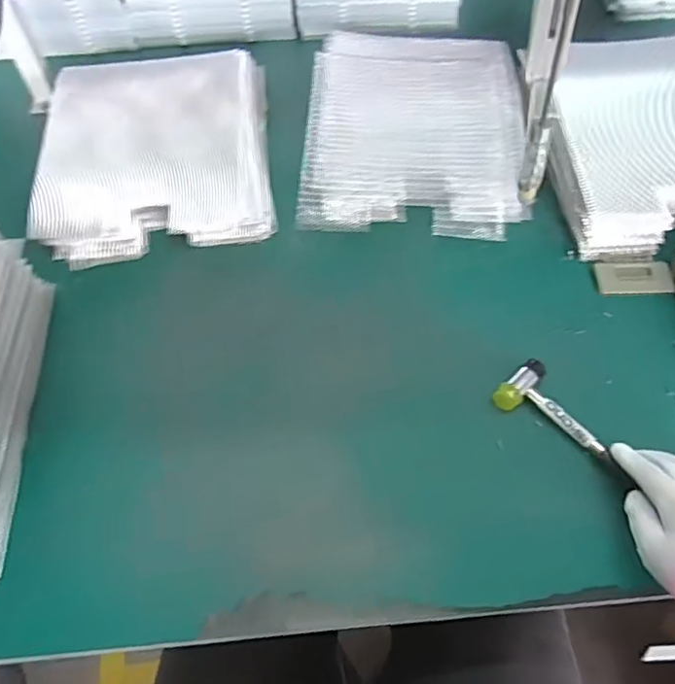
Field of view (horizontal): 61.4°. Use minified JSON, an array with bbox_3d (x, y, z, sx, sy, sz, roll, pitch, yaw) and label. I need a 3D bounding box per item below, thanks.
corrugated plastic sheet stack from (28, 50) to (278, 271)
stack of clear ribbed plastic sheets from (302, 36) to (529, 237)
[{"bbox_3d":[-0.235,-0.260,0.753,0.282,0.060,0.329,-7,59,-3],"label":"corrugated plastic sheet stack"},{"bbox_3d":[0.107,-0.292,0.765,0.287,0.050,0.359,3,59,3],"label":"stack of clear ribbed plastic sheets"}]

